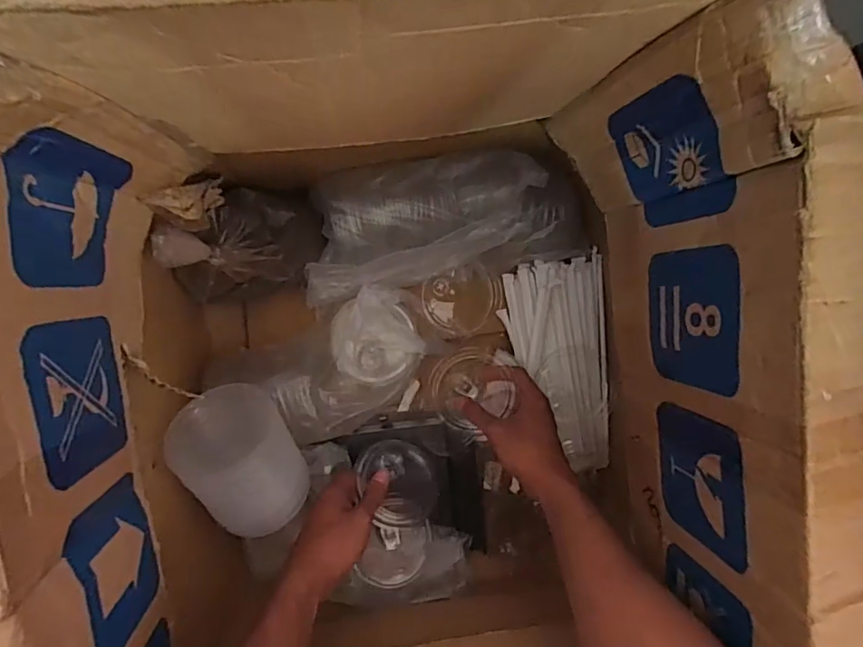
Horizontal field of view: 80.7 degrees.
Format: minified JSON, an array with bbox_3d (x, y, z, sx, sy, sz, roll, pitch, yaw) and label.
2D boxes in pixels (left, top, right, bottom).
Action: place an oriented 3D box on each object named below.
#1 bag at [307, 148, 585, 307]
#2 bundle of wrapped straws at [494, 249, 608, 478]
[{"bbox_3d":[0.011,-0.111,0.532,0.288,0.083,0.124,-12,94,-8],"label":"bag"},{"bbox_3d":[0.153,0.050,0.586,0.103,0.043,0.243,-11,94,-9],"label":"bundle of wrapped straws"}]

